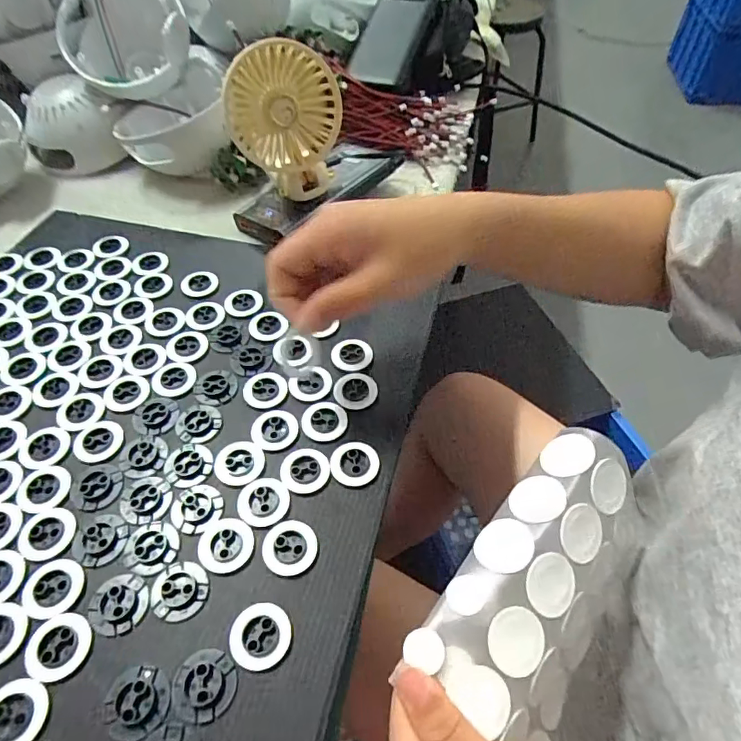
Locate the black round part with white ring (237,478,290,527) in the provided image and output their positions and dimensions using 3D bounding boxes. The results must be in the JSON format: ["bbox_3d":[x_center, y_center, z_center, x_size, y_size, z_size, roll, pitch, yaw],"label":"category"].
[{"bbox_3d":[-0.060,0.072,0.280,0.028,0.004,0.027,0,51,0],"label":"black round part with white ring"}]

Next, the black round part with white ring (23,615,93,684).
[{"bbox_3d":[-0.145,0.127,0.234,0.028,0.004,0.027,0,51,0],"label":"black round part with white ring"}]

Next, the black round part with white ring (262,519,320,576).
[{"bbox_3d":[-0.042,0.092,0.265,0.028,0.004,0.029,0,51,0],"label":"black round part with white ring"}]

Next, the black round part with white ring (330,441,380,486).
[{"bbox_3d":[-0.009,0.054,0.297,0.028,0.004,0.026,0,51,0],"label":"black round part with white ring"}]

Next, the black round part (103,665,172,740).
[{"bbox_3d":[-0.102,0.144,0.220,0.026,0.004,0.026,0,51,0],"label":"black round part"}]

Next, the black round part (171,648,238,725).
[{"bbox_3d":[-0.075,0.139,0.224,0.027,0.004,0.027,0,51,0],"label":"black round part"}]

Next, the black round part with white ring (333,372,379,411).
[{"bbox_3d":[-0.010,0.013,0.331,0.028,0.004,0.028,0,51,0],"label":"black round part with white ring"}]

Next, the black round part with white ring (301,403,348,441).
[{"bbox_3d":[-0.029,0.030,0.314,0.028,0.004,0.027,0,51,0],"label":"black round part with white ring"}]

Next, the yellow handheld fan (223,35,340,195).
[{"bbox_3d":[-0.066,-0.199,0.405,0.082,0.109,0.053,-3,52,-2],"label":"yellow handheld fan"}]

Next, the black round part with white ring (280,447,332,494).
[{"bbox_3d":[-0.038,0.057,0.293,0.028,0.004,0.027,0,51,0],"label":"black round part with white ring"}]

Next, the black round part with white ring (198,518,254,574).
[{"bbox_3d":[-0.077,0.091,0.265,0.028,0.004,0.027,0,51,0],"label":"black round part with white ring"}]

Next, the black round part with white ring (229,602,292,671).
[{"bbox_3d":[-0.052,0.124,0.238,0.028,0.004,0.028,0,51,0],"label":"black round part with white ring"}]

